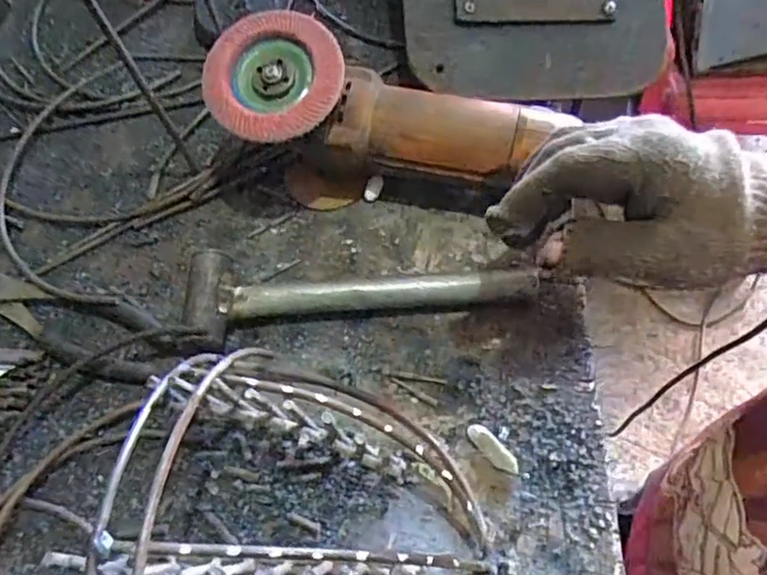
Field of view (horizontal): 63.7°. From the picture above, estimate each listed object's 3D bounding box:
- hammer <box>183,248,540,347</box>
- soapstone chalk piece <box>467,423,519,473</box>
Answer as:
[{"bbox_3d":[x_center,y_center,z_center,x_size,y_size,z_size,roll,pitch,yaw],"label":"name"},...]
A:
[{"bbox_3d":[-0.017,0.004,0.429,0.237,0.021,0.069,-2,64,2],"label":"hammer"},{"bbox_3d":[0.069,0.101,0.387,0.012,0.005,0.037,-40,68,-16],"label":"soapstone chalk piece"}]

